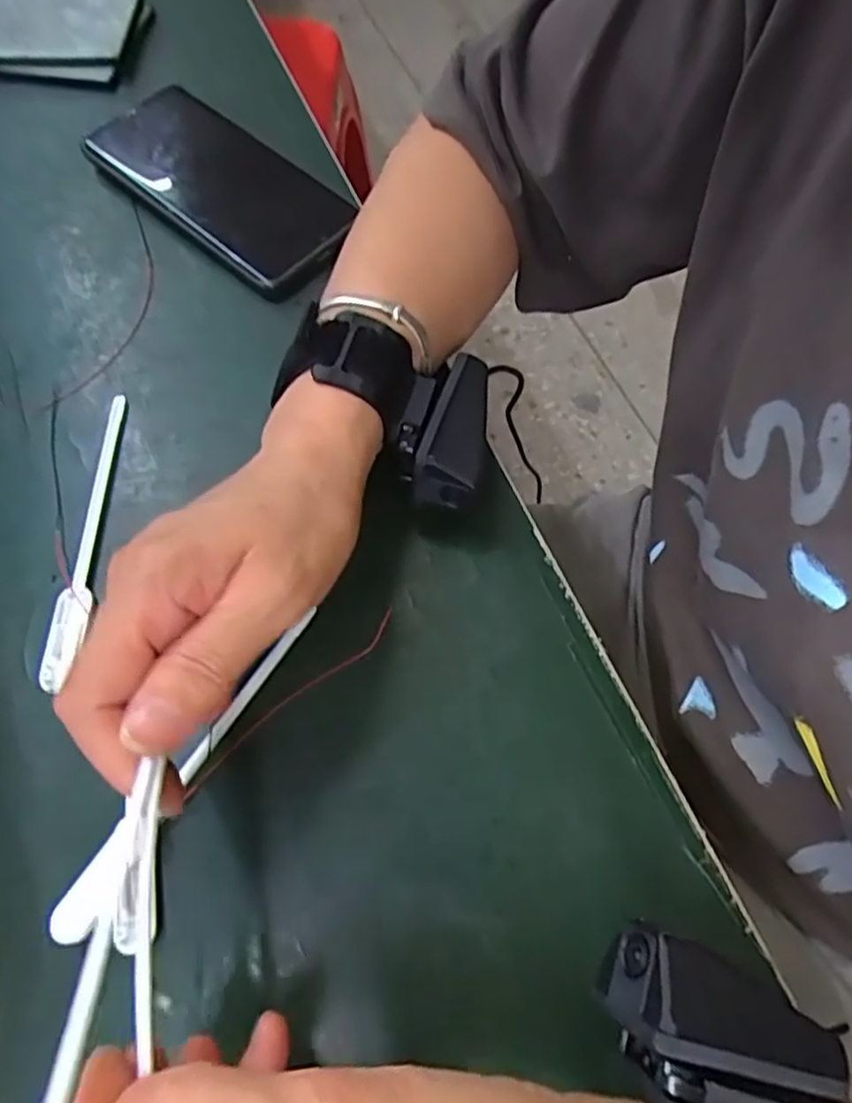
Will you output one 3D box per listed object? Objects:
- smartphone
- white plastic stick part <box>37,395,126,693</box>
[{"bbox_3d":[-0.121,-0.215,0.404,0.178,0.013,0.075,40,73,17],"label":"smartphone"},{"bbox_3d":[-0.150,-0.010,0.314,0.017,0.004,0.144,2,66,1],"label":"white plastic stick part"}]

